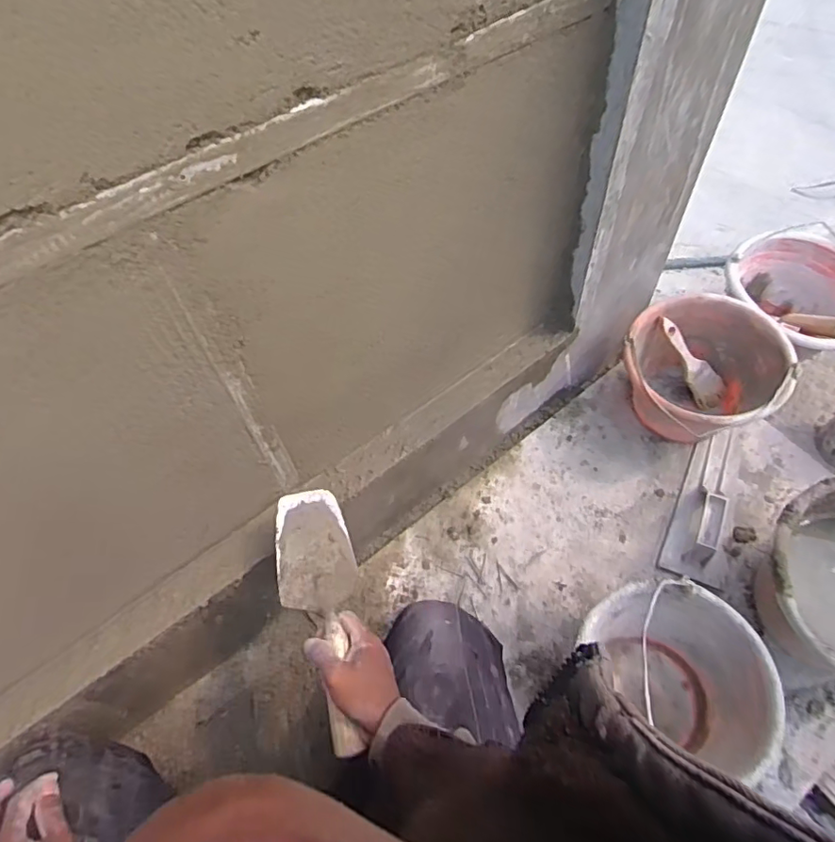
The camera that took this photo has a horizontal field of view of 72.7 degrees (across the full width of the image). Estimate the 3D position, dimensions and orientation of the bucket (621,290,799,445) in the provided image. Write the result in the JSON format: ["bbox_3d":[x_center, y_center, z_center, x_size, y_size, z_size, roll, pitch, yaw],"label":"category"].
[{"bbox_3d":[0.434,-0.052,0.915,0.222,0.187,0.225,-2,57,3],"label":"bucket"}]

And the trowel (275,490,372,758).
[{"bbox_3d":[-0.103,0.203,0.622,0.083,0.049,0.260,-14,60,-5],"label":"trowel"}]

